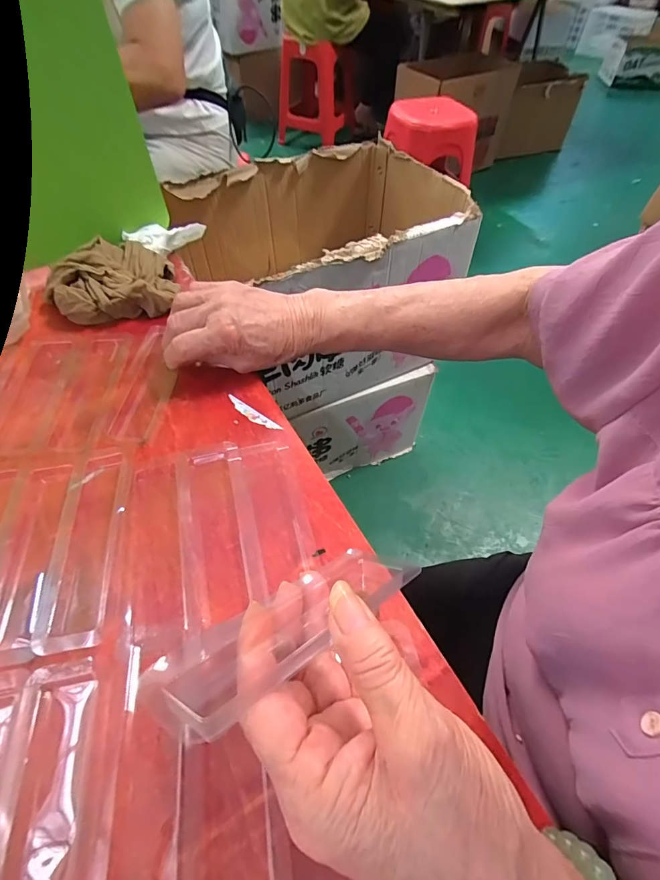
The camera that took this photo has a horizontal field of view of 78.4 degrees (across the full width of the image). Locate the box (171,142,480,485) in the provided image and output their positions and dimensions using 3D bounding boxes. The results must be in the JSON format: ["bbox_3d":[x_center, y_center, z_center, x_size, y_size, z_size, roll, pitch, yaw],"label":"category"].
[{"bbox_3d":[-0.008,-0.240,0.925,0.485,0.593,0.384,-24,59,-17],"label":"box"}]

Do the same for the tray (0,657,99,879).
[{"bbox_3d":[-0.138,0.184,0.192,0.036,0.011,0.138,-8,55,-6],"label":"tray"}]

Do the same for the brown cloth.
[{"bbox_3d":[-0.223,-0.168,0.415,0.125,0.043,0.104,-7,55,-6],"label":"brown cloth"}]

